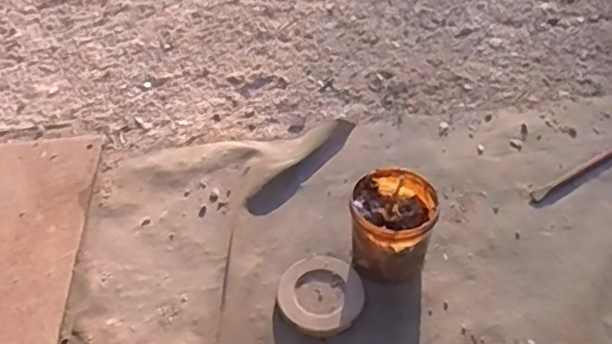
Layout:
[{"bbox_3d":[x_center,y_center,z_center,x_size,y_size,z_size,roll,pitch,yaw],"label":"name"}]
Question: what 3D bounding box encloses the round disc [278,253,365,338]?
[{"bbox_3d":[0.023,0.176,0.902,0.116,0.018,0.127,-1,46,2],"label":"round disc"}]

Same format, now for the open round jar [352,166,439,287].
[{"bbox_3d":[0.125,0.085,0.906,0.110,0.133,0.115,-1,46,2],"label":"open round jar"}]

